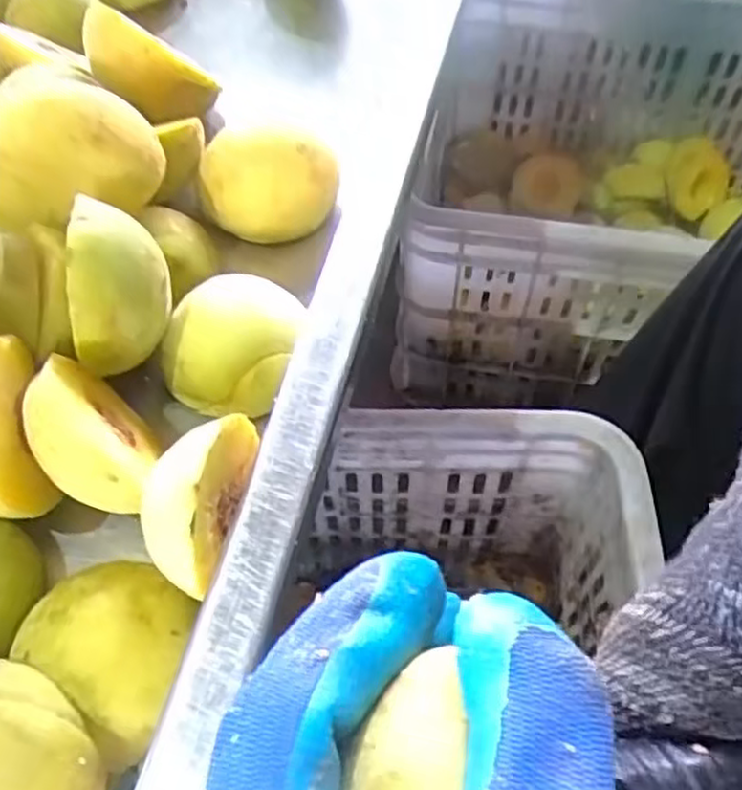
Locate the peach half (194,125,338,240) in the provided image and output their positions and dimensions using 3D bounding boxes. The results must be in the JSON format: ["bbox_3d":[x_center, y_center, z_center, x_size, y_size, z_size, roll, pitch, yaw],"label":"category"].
[{"bbox_3d":[-0.048,-0.099,0.339,0.060,0.033,0.050,16,102,-7],"label":"peach half"}]

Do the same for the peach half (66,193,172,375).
[{"bbox_3d":[-0.091,-0.039,0.266,0.026,0.046,0.052,-1,57,0],"label":"peach half"}]

